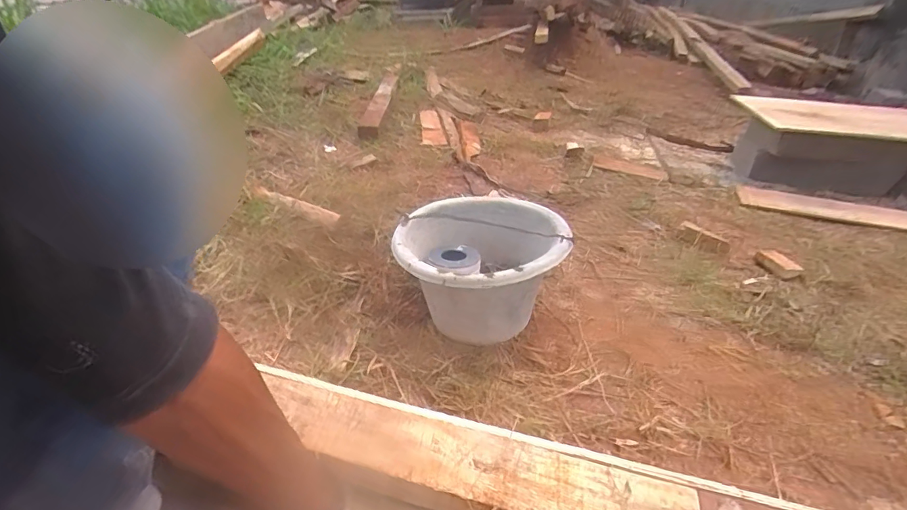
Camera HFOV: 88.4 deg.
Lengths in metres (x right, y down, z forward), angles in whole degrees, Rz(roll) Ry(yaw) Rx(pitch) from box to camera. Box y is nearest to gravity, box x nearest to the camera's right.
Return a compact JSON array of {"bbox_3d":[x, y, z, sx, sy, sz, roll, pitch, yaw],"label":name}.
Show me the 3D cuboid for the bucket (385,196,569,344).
[{"bbox_3d":[0.034,0.025,0.703,0.231,0.170,0.221,2,32,-1],"label":"bucket"}]

